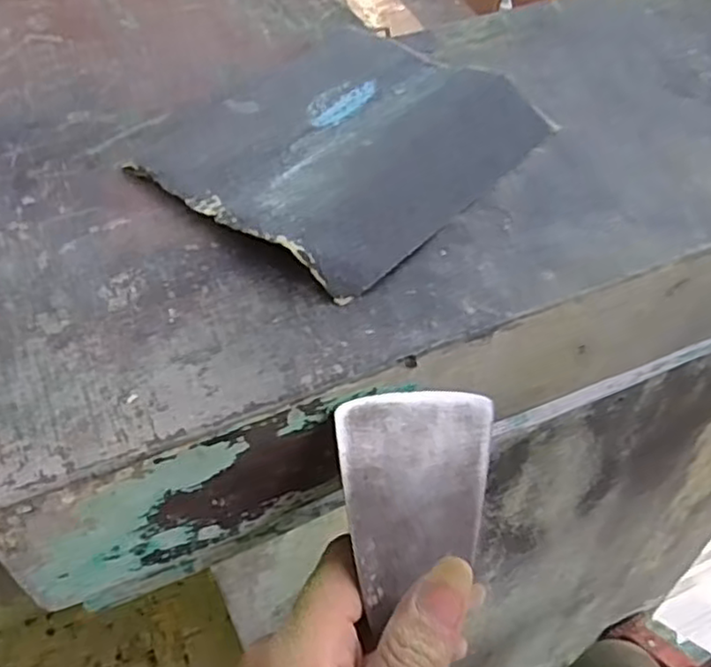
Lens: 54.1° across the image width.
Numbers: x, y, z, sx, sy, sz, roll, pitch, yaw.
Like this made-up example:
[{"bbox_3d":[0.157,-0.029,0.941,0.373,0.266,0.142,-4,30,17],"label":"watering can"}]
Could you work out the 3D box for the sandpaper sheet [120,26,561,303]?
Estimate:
[{"bbox_3d":[-0.003,-0.084,0.297,0.122,0.014,0.144,33,57,27],"label":"sandpaper sheet"}]

